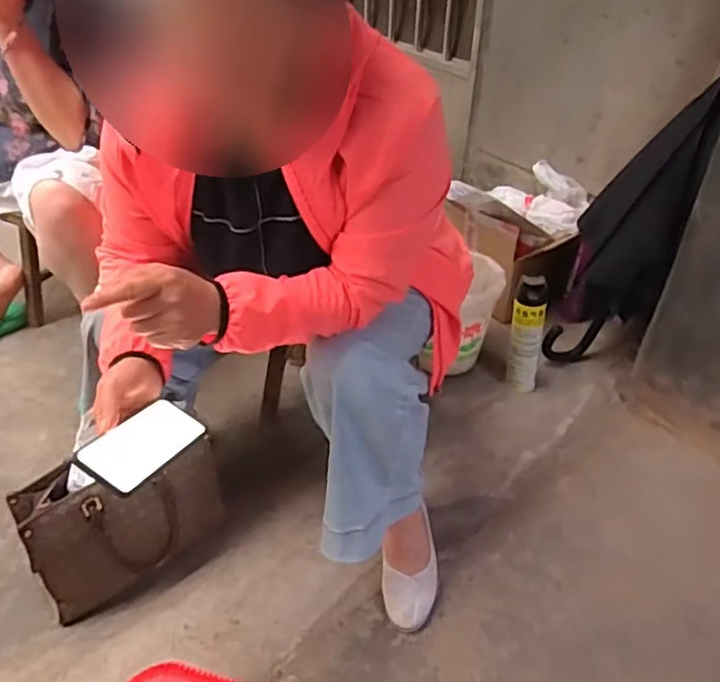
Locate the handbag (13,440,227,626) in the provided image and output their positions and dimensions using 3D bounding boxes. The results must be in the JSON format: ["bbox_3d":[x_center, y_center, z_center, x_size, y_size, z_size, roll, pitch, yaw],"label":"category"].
[{"bbox_3d":[-0.372,0.291,1.024,0.296,0.217,0.126,-21,43,-26],"label":"handbag"}]

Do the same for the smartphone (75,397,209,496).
[{"bbox_3d":[-0.250,0.120,0.737,0.073,0.007,0.162,40,28,4],"label":"smartphone"}]

